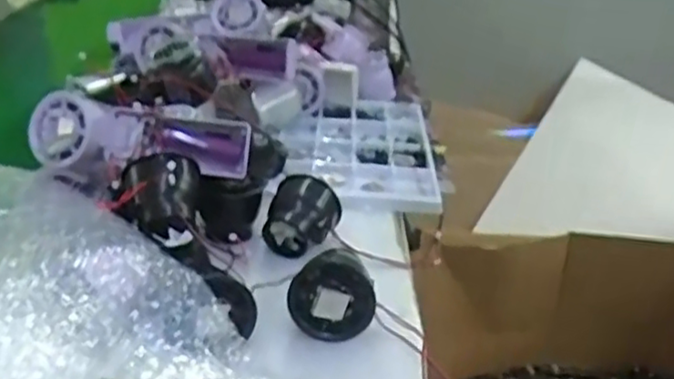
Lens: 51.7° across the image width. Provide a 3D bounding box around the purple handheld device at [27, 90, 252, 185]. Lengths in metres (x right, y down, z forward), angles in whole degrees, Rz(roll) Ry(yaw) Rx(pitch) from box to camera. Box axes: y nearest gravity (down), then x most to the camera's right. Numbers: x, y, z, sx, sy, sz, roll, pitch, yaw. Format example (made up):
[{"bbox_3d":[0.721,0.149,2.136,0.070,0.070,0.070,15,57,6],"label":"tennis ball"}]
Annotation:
[{"bbox_3d":[-0.155,-0.041,0.530,0.167,0.043,0.050,3,28,2],"label":"purple handheld device"}]

